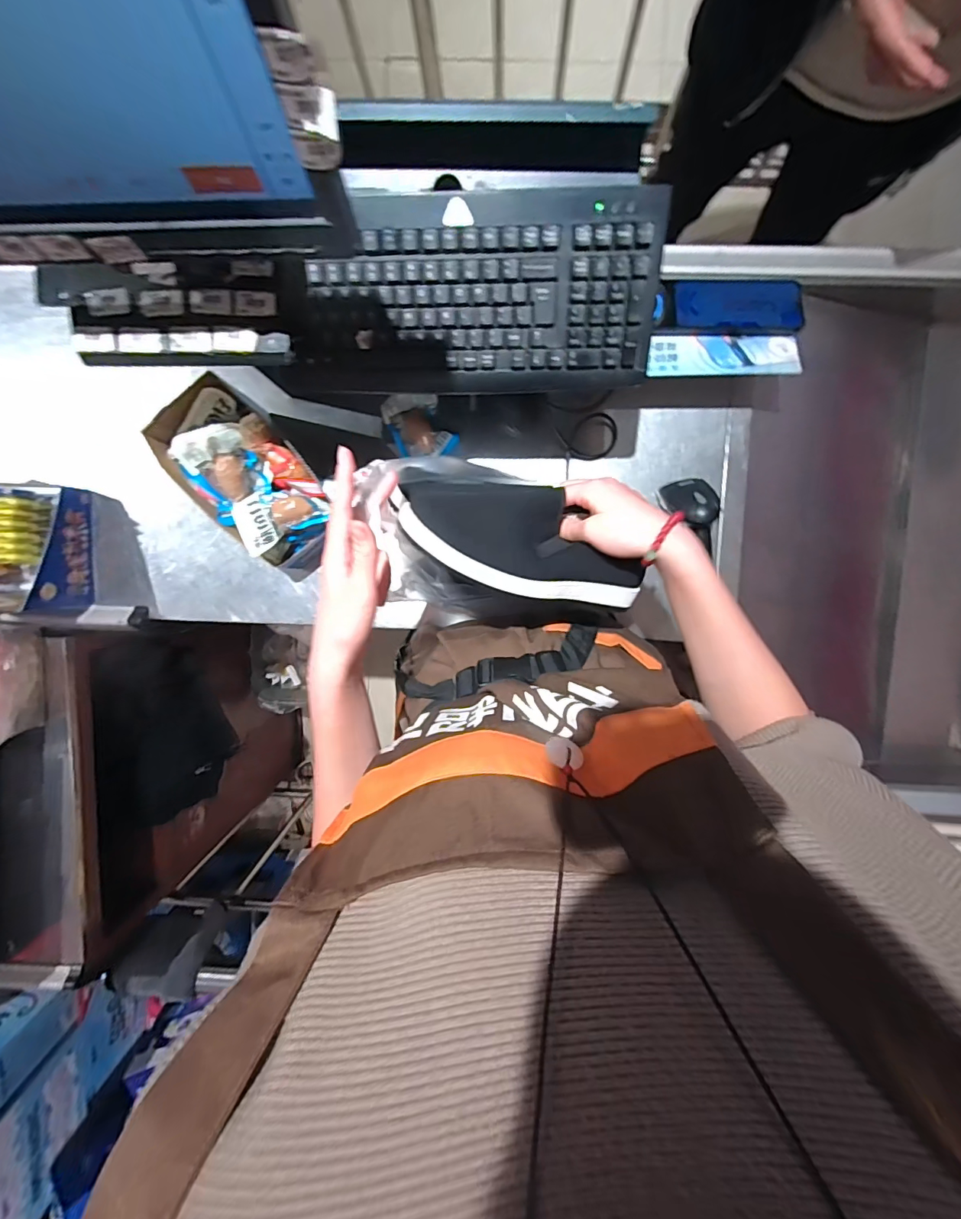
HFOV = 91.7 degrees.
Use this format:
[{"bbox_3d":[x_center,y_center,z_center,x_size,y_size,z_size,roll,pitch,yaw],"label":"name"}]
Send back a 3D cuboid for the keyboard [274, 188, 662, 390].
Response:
[{"bbox_3d":[-0.015,-0.306,0.460,0.365,0.022,0.161,0,121,3],"label":"keyboard"}]

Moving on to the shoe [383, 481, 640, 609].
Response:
[{"bbox_3d":[0.045,-0.068,0.446,0.249,0.113,0.102,15,96,-23],"label":"shoe"}]

